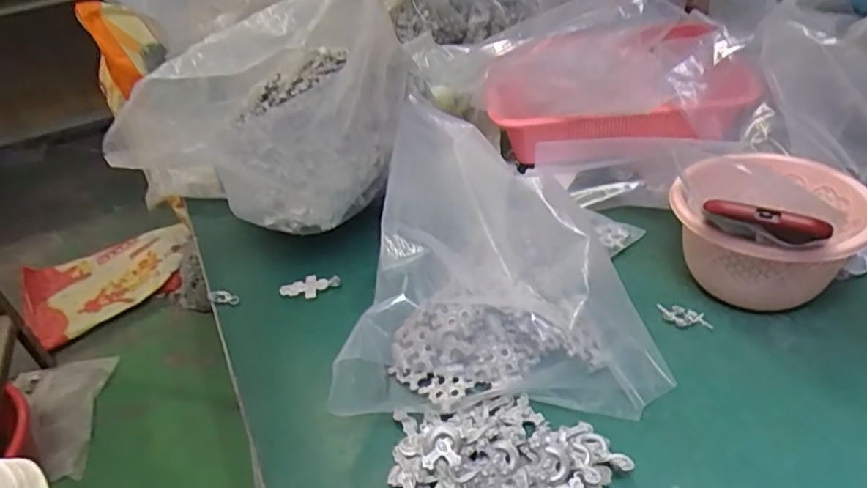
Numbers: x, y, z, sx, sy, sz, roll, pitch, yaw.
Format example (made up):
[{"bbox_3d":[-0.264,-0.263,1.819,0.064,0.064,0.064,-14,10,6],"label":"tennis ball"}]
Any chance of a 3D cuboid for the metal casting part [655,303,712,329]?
[{"bbox_3d":[0.212,0.062,0.500,0.044,0.007,0.022,12,40,26],"label":"metal casting part"}]

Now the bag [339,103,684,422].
[{"bbox_3d":[0.042,0.001,0.523,0.243,0.127,0.300,-7,35,1],"label":"bag"}]

